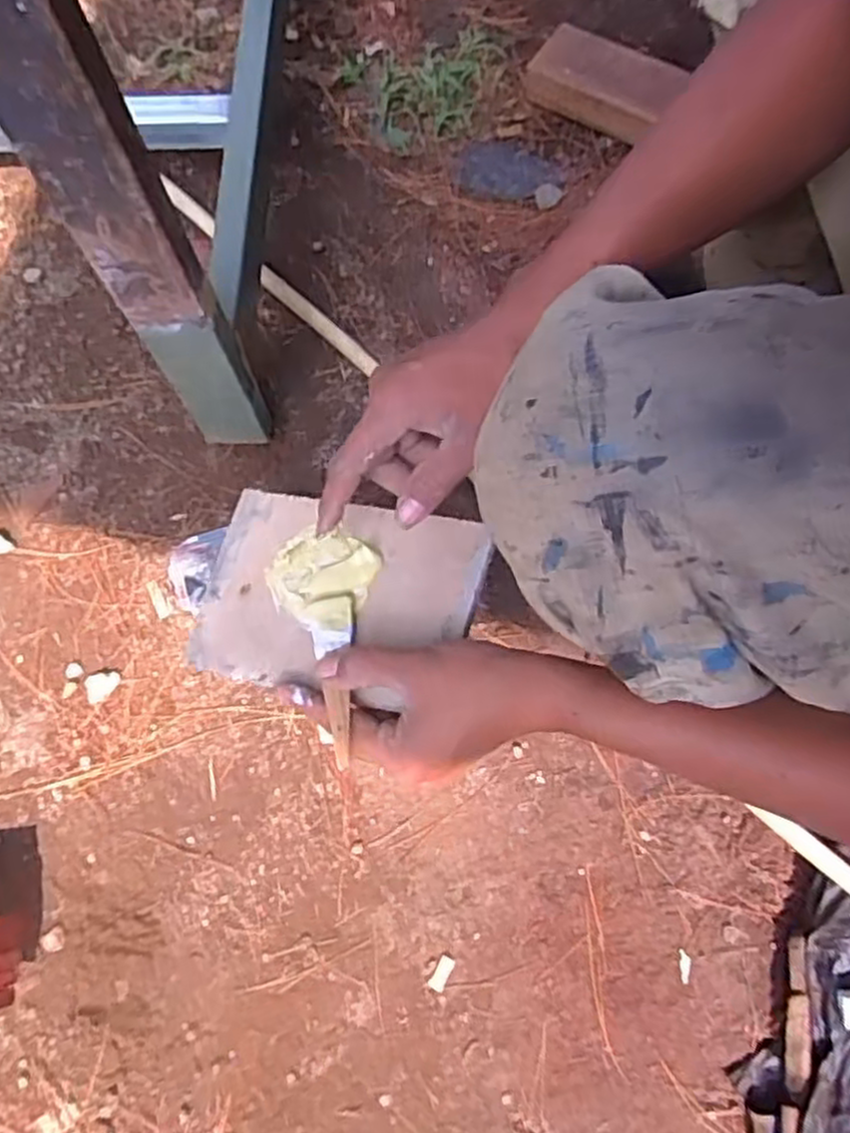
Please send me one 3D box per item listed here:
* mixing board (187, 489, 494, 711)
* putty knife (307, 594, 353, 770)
[{"bbox_3d":[-0.056,0.017,0.500,0.177,0.010,0.131,9,64,14],"label":"mixing board"},{"bbox_3d":[-0.051,0.065,0.461,0.027,0.007,0.110,-10,59,-3],"label":"putty knife"}]

